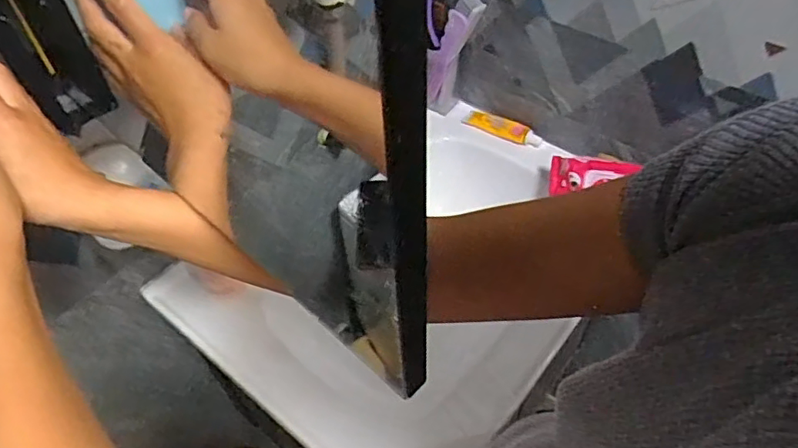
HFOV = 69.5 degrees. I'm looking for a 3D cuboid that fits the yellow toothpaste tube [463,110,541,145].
[{"bbox_3d":[0.175,-0.164,0.972,0.138,0.021,0.035,24,55,21],"label":"yellow toothpaste tube"}]

